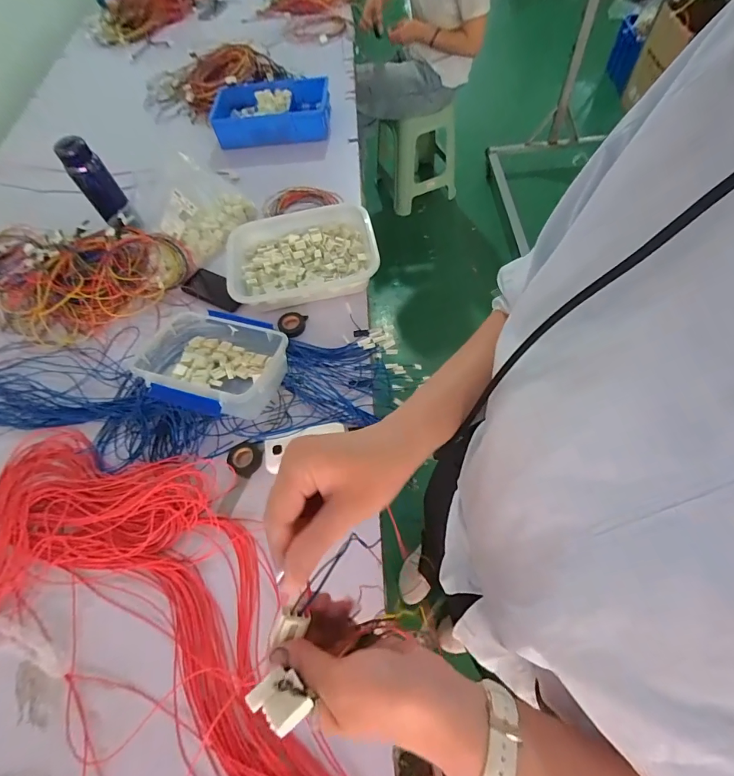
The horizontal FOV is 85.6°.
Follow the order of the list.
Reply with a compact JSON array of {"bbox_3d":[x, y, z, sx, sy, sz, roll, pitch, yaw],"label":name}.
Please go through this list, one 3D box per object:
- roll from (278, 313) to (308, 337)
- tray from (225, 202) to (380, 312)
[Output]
[{"bbox_3d":[-0.166,-0.138,0.861,0.061,0.015,0.060,-2,62,3],"label":"roll"},{"bbox_3d":[-0.149,-0.301,0.912,0.336,0.090,0.234,-12,62,-2],"label":"tray"}]

